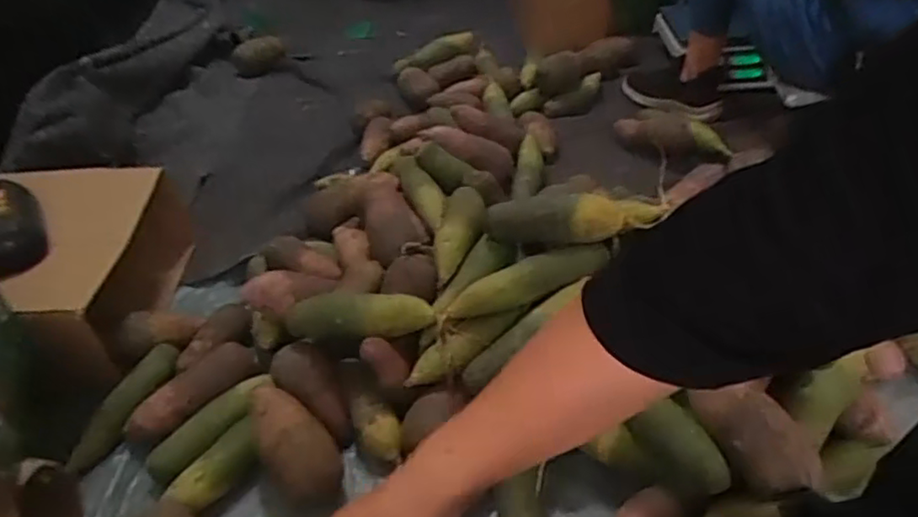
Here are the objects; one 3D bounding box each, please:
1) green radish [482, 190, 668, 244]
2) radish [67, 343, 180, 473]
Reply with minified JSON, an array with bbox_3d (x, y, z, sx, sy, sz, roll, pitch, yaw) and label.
[{"bbox_3d":[0.144,-0.053,0.838,0.231,0.069,0.064,-1,40,5],"label":"green radish"},{"bbox_3d":[-0.437,0.193,0.861,0.048,0.037,0.201,4,41,10],"label":"radish"}]

